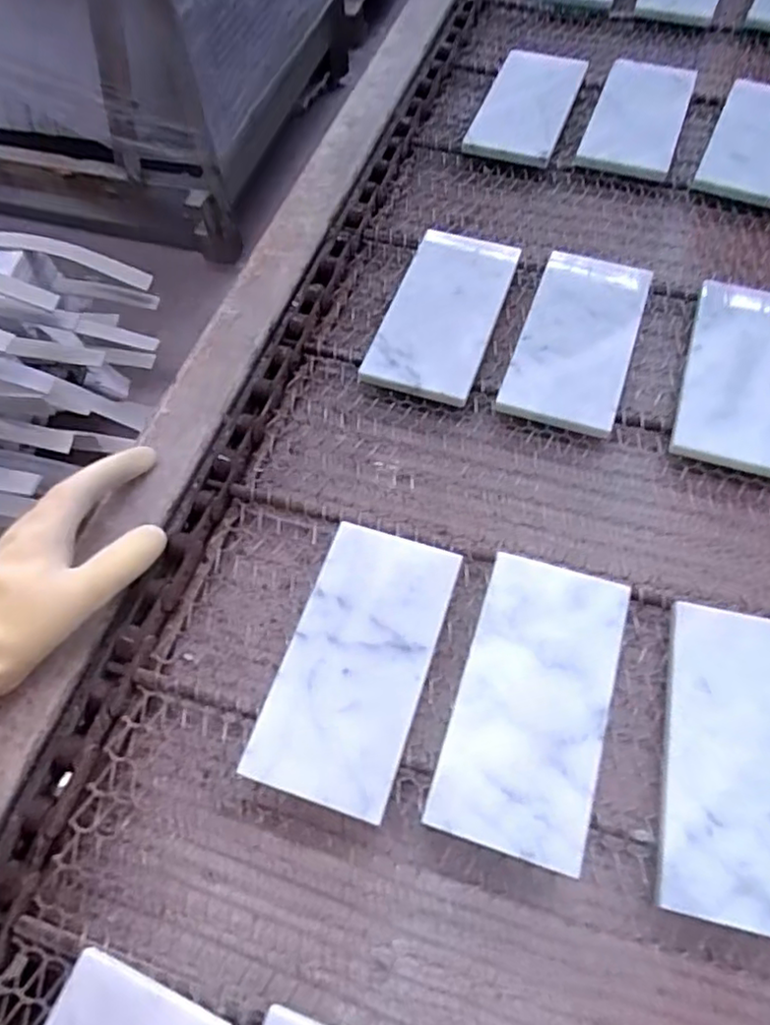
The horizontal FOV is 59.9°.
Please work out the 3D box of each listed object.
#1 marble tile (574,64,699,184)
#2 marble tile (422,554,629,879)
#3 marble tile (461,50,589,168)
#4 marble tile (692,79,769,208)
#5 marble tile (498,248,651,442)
[{"bbox_3d":[0.235,-0.370,0.618,0.079,0.011,0.163,18,64,12],"label":"marble tile"},{"bbox_3d":[0.079,0.099,0.359,0.077,0.005,0.154,15,62,12],"label":"marble tile"},{"bbox_3d":[0.134,-0.386,0.630,0.078,0.013,0.161,17,63,11],"label":"marble tile"},{"bbox_3d":[0.337,-0.336,0.599,0.080,0.014,0.178,23,65,14],"label":"marble tile"},{"bbox_3d":[0.141,-0.131,0.485,0.076,0.010,0.165,14,60,16],"label":"marble tile"}]

